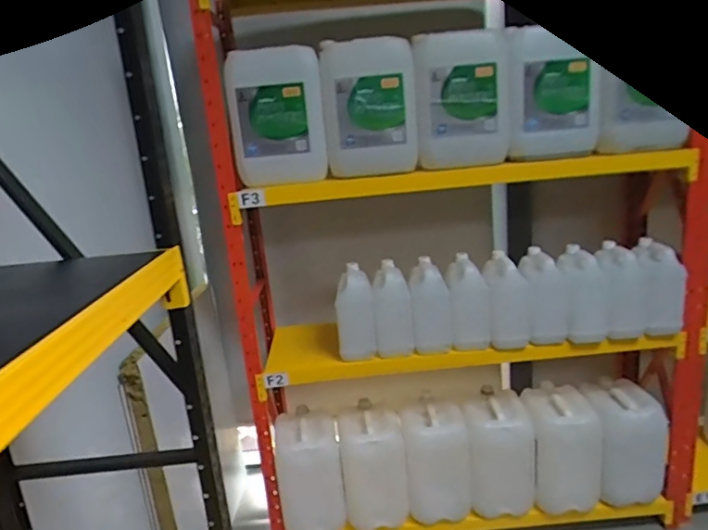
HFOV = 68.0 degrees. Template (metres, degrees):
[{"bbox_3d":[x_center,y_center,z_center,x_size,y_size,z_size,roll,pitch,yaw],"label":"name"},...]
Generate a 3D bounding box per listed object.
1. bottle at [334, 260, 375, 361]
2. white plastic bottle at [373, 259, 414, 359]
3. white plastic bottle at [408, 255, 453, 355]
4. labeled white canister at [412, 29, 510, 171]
[{"bbox_3d":[0.000,0.163,1.777,0.124,0.289,0.179,-6,15,-3],"label":"bottle"},{"bbox_3d":[0.128,0.146,1.784,0.120,0.279,0.160,-5,15,2],"label":"white plastic bottle"},{"bbox_3d":[0.258,0.139,1.776,0.126,0.282,0.155,-3,15,7],"label":"white plastic bottle"},{"bbox_3d":[0.329,-0.485,1.577,0.262,0.388,0.210,-1,16,17],"label":"labeled white canister"}]

